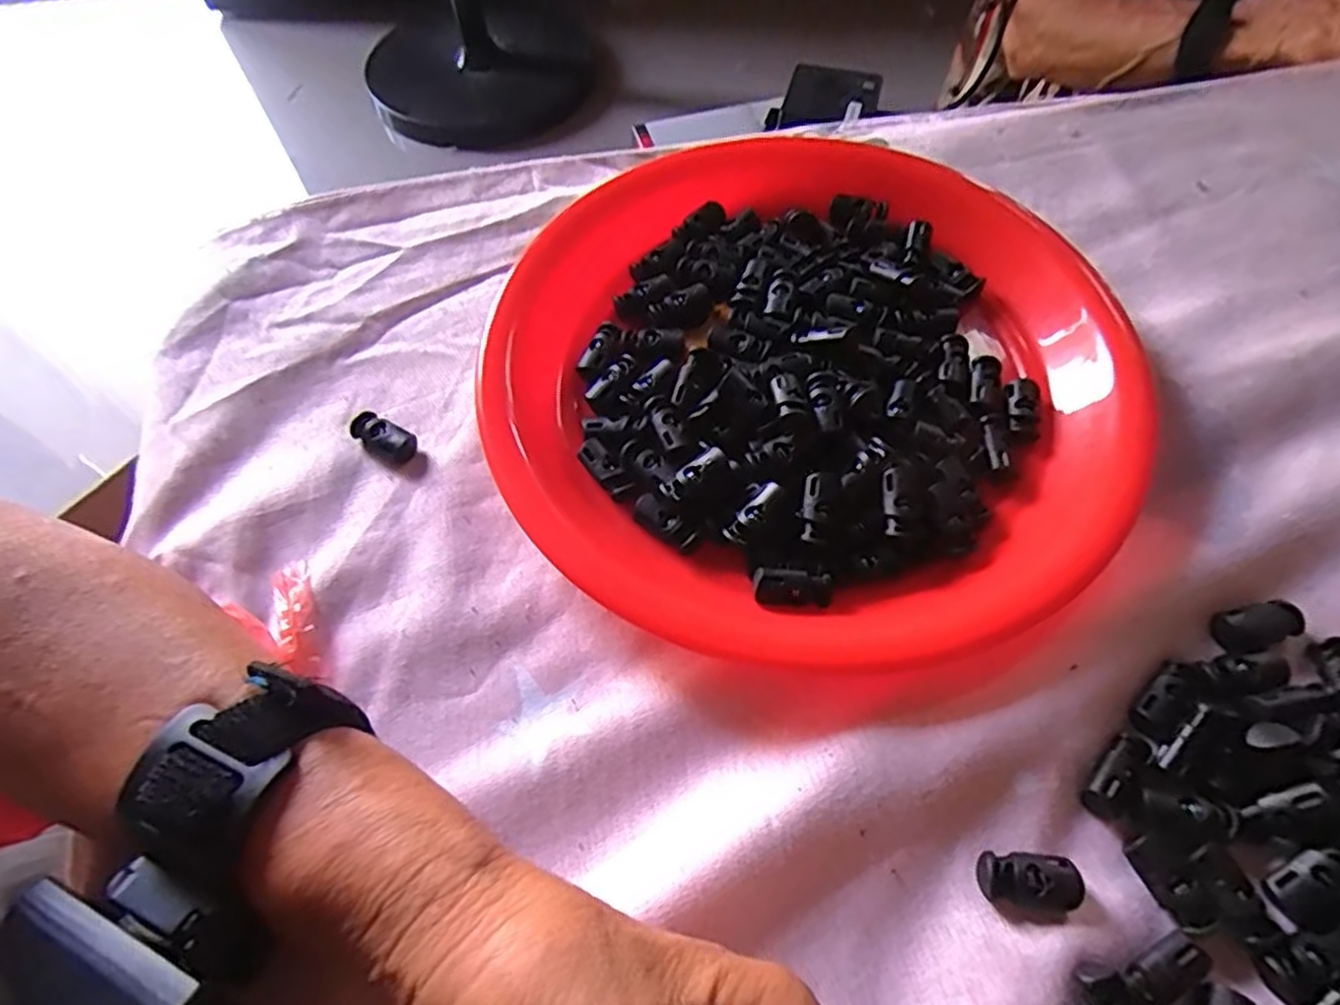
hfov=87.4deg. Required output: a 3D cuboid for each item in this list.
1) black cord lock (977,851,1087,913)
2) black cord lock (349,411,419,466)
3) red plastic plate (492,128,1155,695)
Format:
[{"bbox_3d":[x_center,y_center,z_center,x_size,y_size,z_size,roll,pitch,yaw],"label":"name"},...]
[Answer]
[{"bbox_3d":[0.107,0.113,0.208,0.030,0.007,0.014,2,62,4],"label":"black cord lock"},{"bbox_3d":[-0.119,-0.027,0.290,0.026,0.010,0.015,27,67,16],"label":"black cord lock"},{"bbox_3d":[0.058,-0.058,0.291,0.245,0.026,0.261,-1,62,2],"label":"red plastic plate"}]

